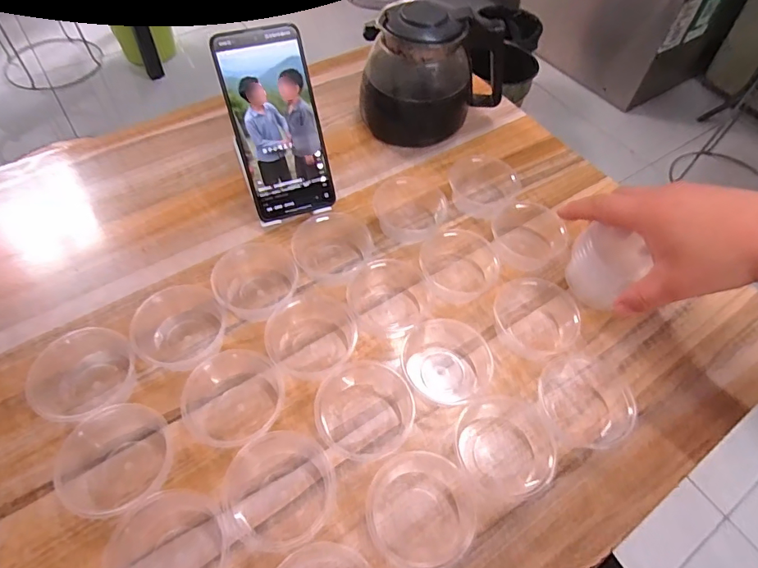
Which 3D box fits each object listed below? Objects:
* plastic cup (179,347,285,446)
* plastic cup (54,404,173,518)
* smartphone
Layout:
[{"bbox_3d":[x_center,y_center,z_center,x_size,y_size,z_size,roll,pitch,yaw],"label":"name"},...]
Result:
[{"bbox_3d":[-0.106,0.080,0.344,0.063,0.034,0.064,2,54,-2],"label":"plastic cup"},{"bbox_3d":[-0.176,0.117,0.317,0.063,0.033,0.066,2,54,-2],"label":"plastic cup"},{"bbox_3d":[-0.091,-0.142,0.429,0.077,0.160,0.007,-18,23,-16],"label":"smartphone"}]

